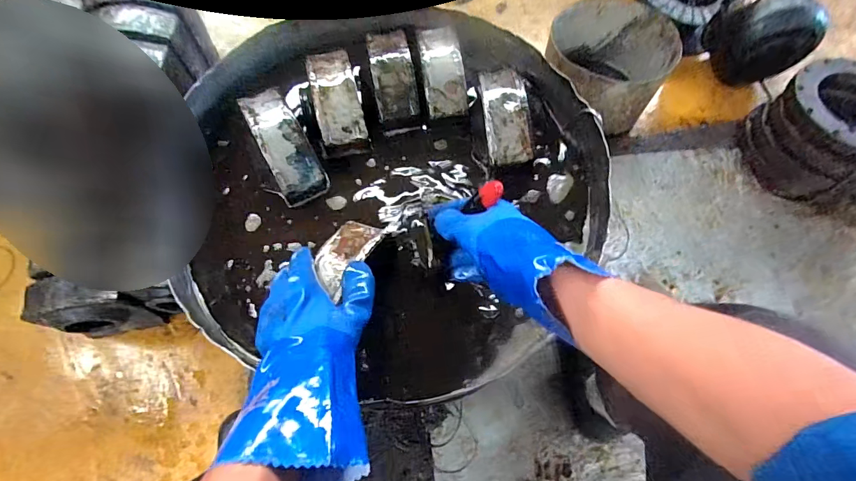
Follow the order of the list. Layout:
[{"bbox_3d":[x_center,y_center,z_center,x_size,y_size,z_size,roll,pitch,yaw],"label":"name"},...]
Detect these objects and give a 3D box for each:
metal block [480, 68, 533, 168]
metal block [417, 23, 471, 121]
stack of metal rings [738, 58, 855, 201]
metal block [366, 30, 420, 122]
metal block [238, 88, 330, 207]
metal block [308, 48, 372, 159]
[{"bbox_3d":[0.106,-0.174,0.574,0.058,0.030,0.145,-3,68,-2],"label":"metal block"},{"bbox_3d":[0.020,-0.254,0.614,0.058,0.033,0.158,-6,68,-3],"label":"metal block"},{"bbox_3d":[0.870,-0.234,0.930,0.274,0.182,0.253,-22,70,-10],"label":"stack of metal rings"},{"bbox_3d":[-0.053,-0.249,0.618,0.059,0.037,0.154,-10,68,-5],"label":"metal block"},{"bbox_3d":[-0.196,-0.131,0.565,0.072,0.049,0.167,-26,83,-12],"label":"metal block"},{"bbox_3d":[-0.128,-0.198,0.593,0.065,0.048,0.152,-12,81,-6],"label":"metal block"}]

